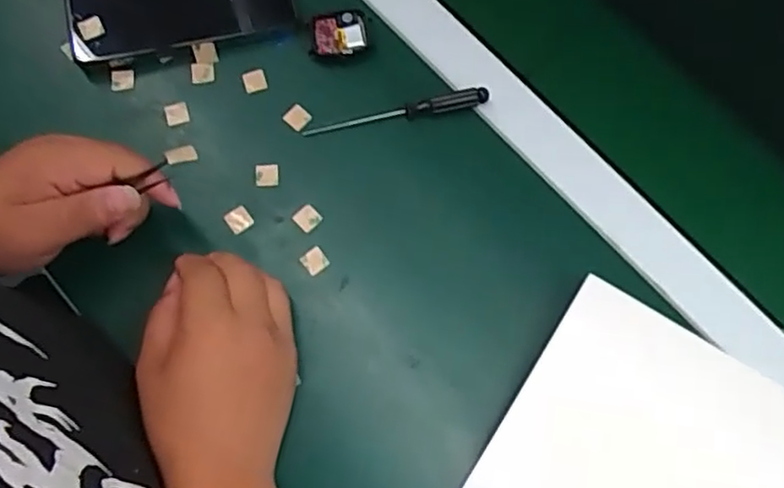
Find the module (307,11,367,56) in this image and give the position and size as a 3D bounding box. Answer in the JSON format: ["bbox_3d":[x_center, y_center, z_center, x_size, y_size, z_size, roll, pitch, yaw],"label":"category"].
[{"bbox_3d":[-0.040,-0.155,0.486,0.041,0.007,0.033,-6,76,-2],"label":"module"}]

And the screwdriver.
[{"bbox_3d":[0.004,-0.093,0.469,0.132,0.010,0.012,-12,76,-4],"label":"screwdriver"}]

